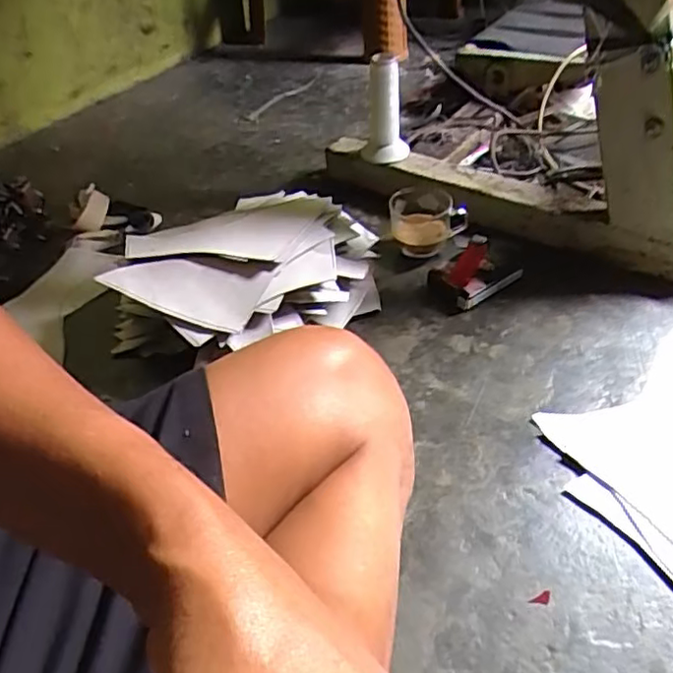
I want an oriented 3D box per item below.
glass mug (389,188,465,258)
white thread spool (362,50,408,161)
[{"bbox_3d":[0.106,-0.140,0.779,0.080,0.057,0.071,-21,44,-16],"label":"glass mug"},{"bbox_3d":[0.062,-0.293,0.826,0.056,0.132,0.046,1,43,8],"label":"white thread spool"}]

